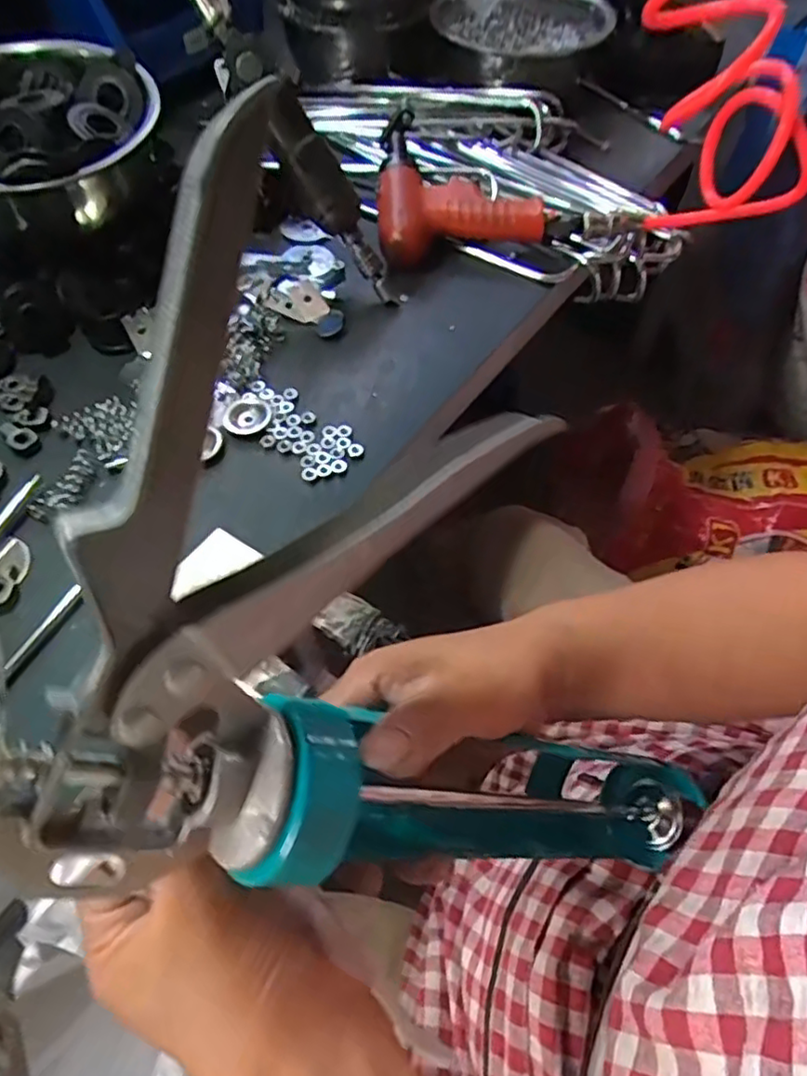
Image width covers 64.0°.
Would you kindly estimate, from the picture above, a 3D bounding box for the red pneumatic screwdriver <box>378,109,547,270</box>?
[{"bbox_3d":[0.040,-0.312,0.578,0.140,0.046,0.171,-9,58,-5],"label":"red pneumatic screwdriver"}]

